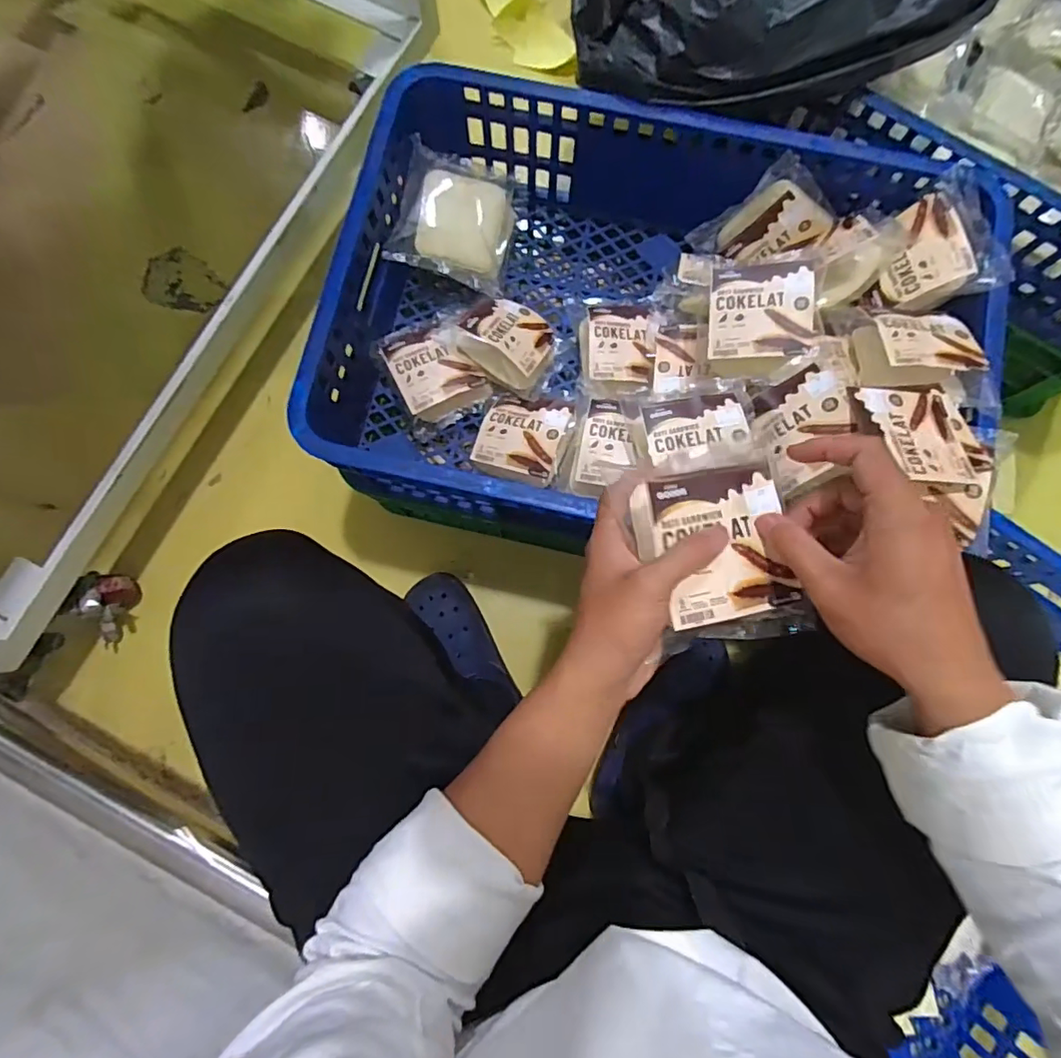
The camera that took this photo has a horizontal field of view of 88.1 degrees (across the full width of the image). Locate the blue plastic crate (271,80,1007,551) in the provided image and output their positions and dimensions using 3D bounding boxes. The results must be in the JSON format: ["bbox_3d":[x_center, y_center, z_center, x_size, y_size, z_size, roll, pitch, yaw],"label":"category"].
[{"bbox_3d":[0.118,-0.211,0.561,0.604,0.183,0.415,7,80,0],"label":"blue plastic crate"}]

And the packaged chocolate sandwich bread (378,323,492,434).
[{"bbox_3d":[-0.107,-0.175,0.599,0.086,0.033,0.107,-29,82,-6],"label":"packaged chocolate sandwich bread"}]

